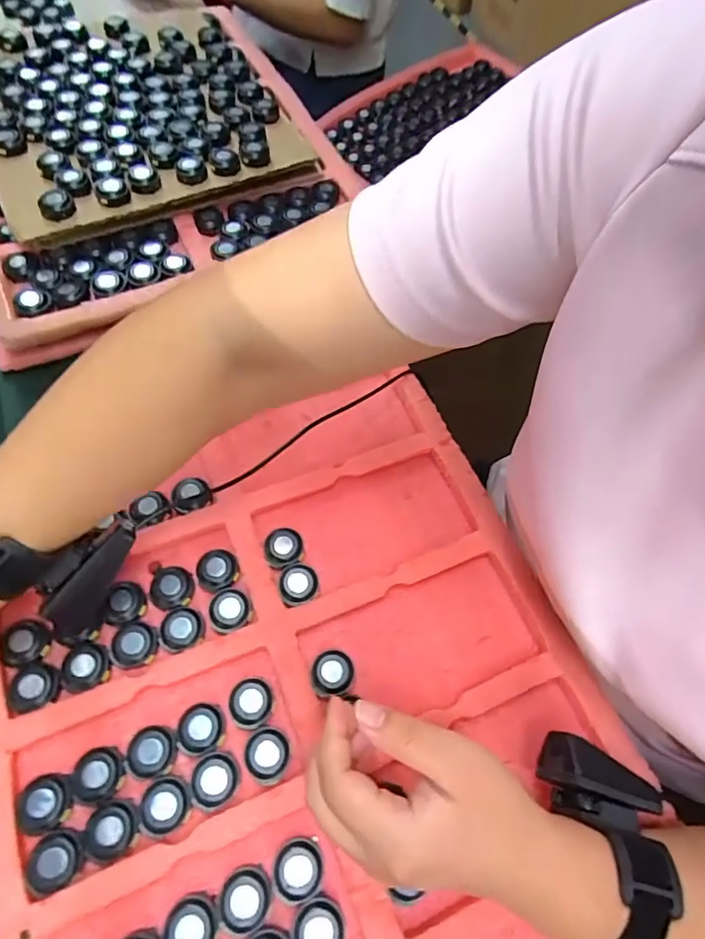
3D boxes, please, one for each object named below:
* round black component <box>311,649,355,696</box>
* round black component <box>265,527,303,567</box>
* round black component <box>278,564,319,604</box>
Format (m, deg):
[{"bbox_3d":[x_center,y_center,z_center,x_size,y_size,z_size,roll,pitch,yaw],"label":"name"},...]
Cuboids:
[{"bbox_3d":[-0.013,0.137,0.350,0.029,0.012,0.027,0,62,-1],"label":"round black component"},{"bbox_3d":[-0.052,0.060,0.390,0.027,0.014,0.029,0,62,-1],"label":"round black component"},{"bbox_3d":[-0.040,0.085,0.380,0.028,0.013,0.028,0,62,-1],"label":"round black component"}]

